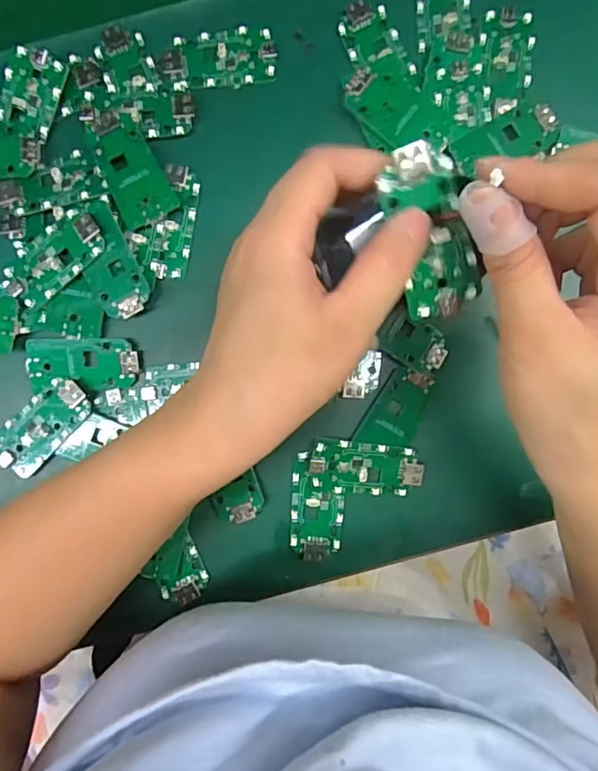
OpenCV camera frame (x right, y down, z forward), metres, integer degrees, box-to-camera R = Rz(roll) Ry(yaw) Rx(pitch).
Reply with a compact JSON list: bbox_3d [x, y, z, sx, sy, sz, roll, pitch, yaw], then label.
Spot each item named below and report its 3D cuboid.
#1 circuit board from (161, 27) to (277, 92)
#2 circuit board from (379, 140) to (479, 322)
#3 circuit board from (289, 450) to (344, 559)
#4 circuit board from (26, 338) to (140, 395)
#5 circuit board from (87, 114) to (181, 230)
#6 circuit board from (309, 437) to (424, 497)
[{"bbox_3d":[-0.046,-0.187,0.292,0.063,0.004,0.031,-9,91,-1],"label":"circuit board"},{"bbox_3d":[0.051,-0.059,0.198,0.031,0.005,0.064,-20,109,0],"label":"circuit board"},{"bbox_3d":[0.011,0.070,0.297,0.030,0.004,0.060,2,91,-1],"label":"circuit board"},{"bbox_3d":[-0.124,-0.012,0.294,0.061,0.007,0.029,-1,91,-1],"label":"circuit board"},{"bbox_3d":[-0.093,-0.120,0.287,0.031,0.008,0.058,-25,91,0],"label":"circuit board"},{"bbox_3d":[0.039,0.048,0.294,0.064,0.007,0.030,7,91,-1],"label":"circuit board"}]

